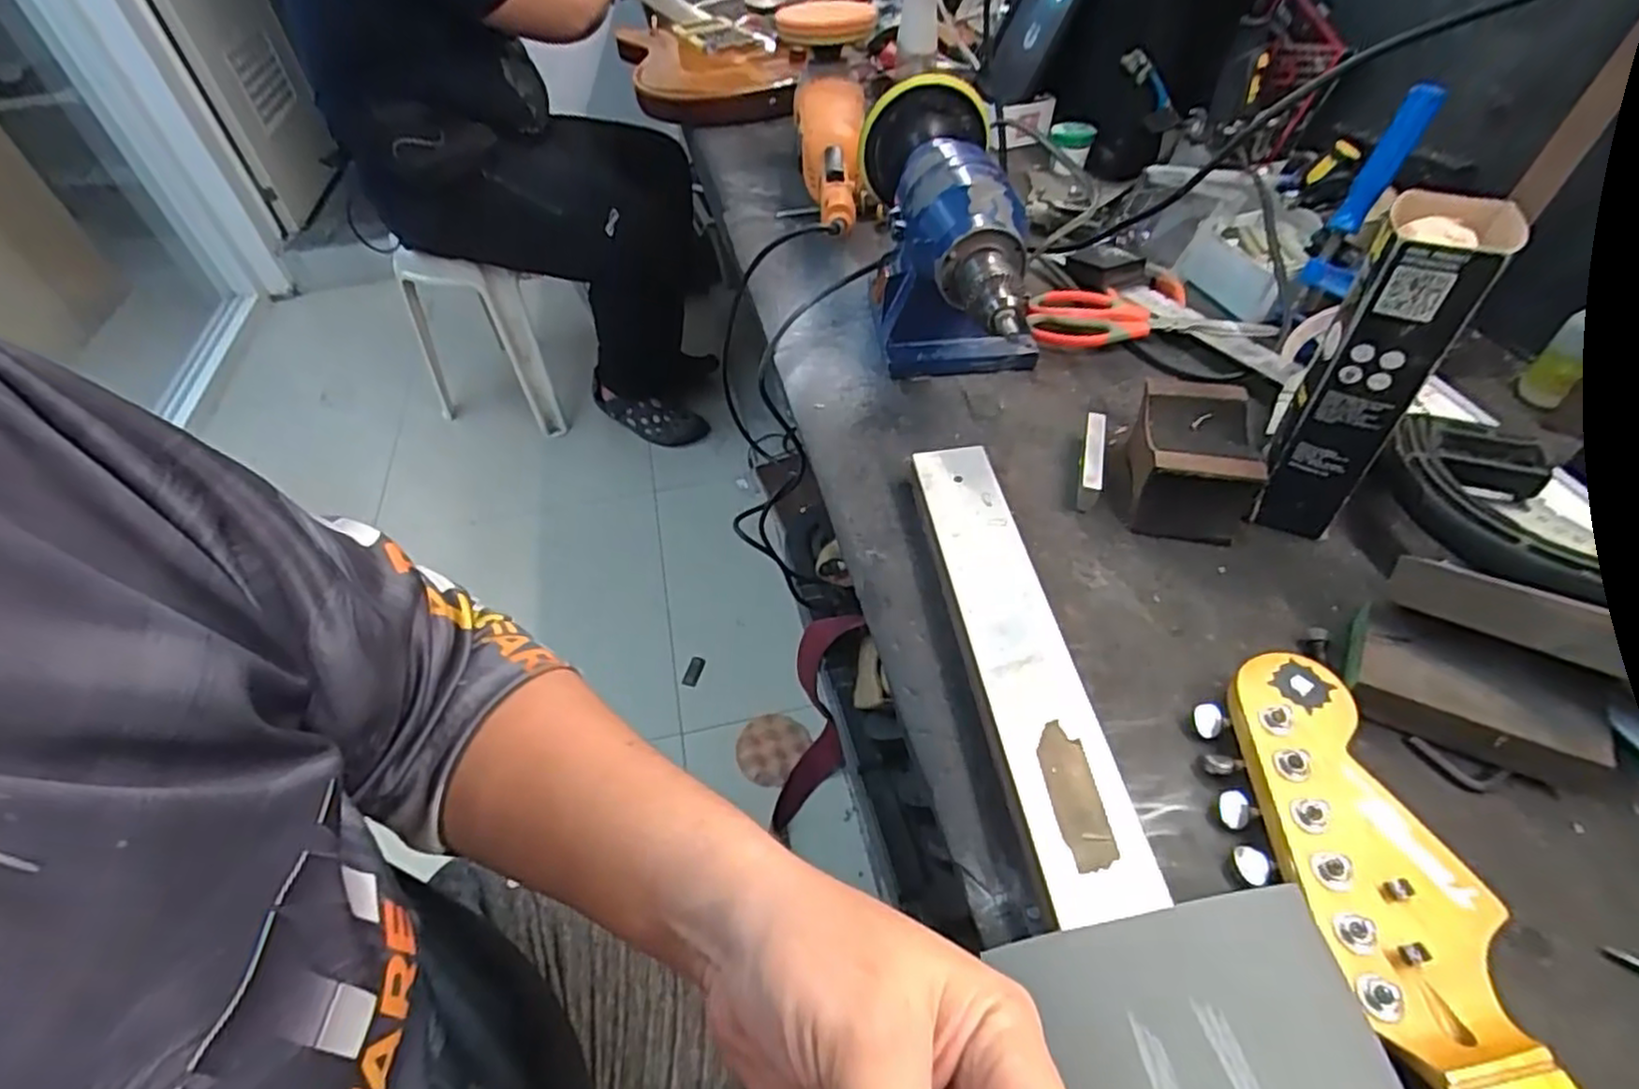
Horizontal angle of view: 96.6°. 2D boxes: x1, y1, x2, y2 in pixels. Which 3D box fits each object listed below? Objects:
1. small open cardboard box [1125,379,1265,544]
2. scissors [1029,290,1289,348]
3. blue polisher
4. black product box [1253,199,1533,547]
[{"bbox_3d":[0.247,-0.059,0.489,0.083,0.061,0.101,8,49,10],"label":"small open cardboard box"},{"bbox_3d":[0.279,-0.196,0.634,0.190,0.017,0.069,3,49,9],"label":"scissors"},{"bbox_3d":[0.108,-0.250,0.609,0.126,0.143,0.330,-4,48,3],"label":"blue polisher"},{"bbox_3d":[0.318,-0.093,0.427,0.061,0.188,0.072,21,54,23],"label":"black product box"}]

